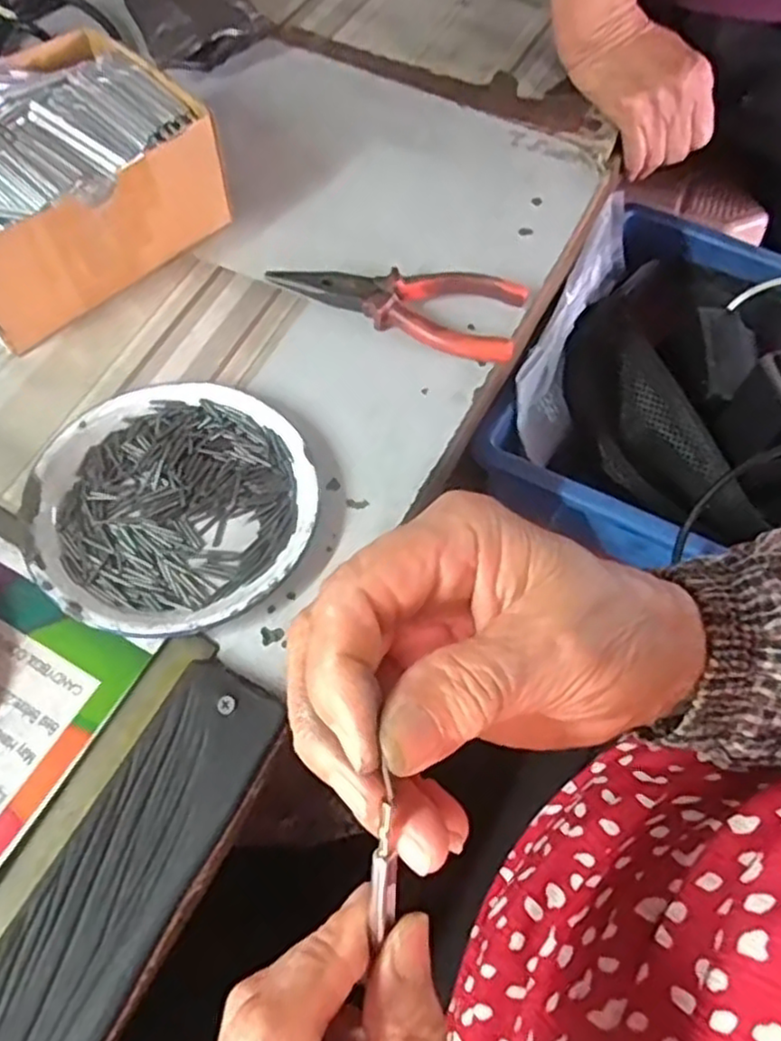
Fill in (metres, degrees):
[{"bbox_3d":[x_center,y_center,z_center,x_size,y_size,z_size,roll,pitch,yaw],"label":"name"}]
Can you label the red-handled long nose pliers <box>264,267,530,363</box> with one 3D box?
[{"bbox_3d":[0.005,-0.132,0.413,0.144,0.017,0.054,21,64,7],"label":"red-handled long nose pliers"}]

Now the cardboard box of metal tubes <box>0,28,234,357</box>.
[{"bbox_3d":[-0.195,-0.190,0.405,0.127,0.068,0.163,41,68,16],"label":"cardboard box of metal tubes"}]

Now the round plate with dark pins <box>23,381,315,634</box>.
[{"bbox_3d":[-0.104,-0.009,0.345,0.131,0.016,0.131,1,63,-3],"label":"round plate with dark pins"}]

